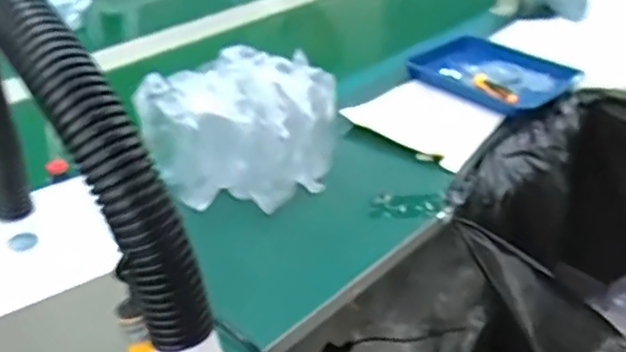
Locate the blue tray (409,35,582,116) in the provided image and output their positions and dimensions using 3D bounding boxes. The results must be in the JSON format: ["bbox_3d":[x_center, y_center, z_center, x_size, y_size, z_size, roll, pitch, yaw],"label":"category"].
[{"bbox_3d":[0.253,-0.144,0.933,0.184,0.032,0.225,-28,41,-35],"label":"blue tray"}]

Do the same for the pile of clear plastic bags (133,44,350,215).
[{"bbox_3d":[-0.072,-0.056,0.717,0.186,0.119,0.186,11,35,19],"label":"pile of clear plastic bags"}]

